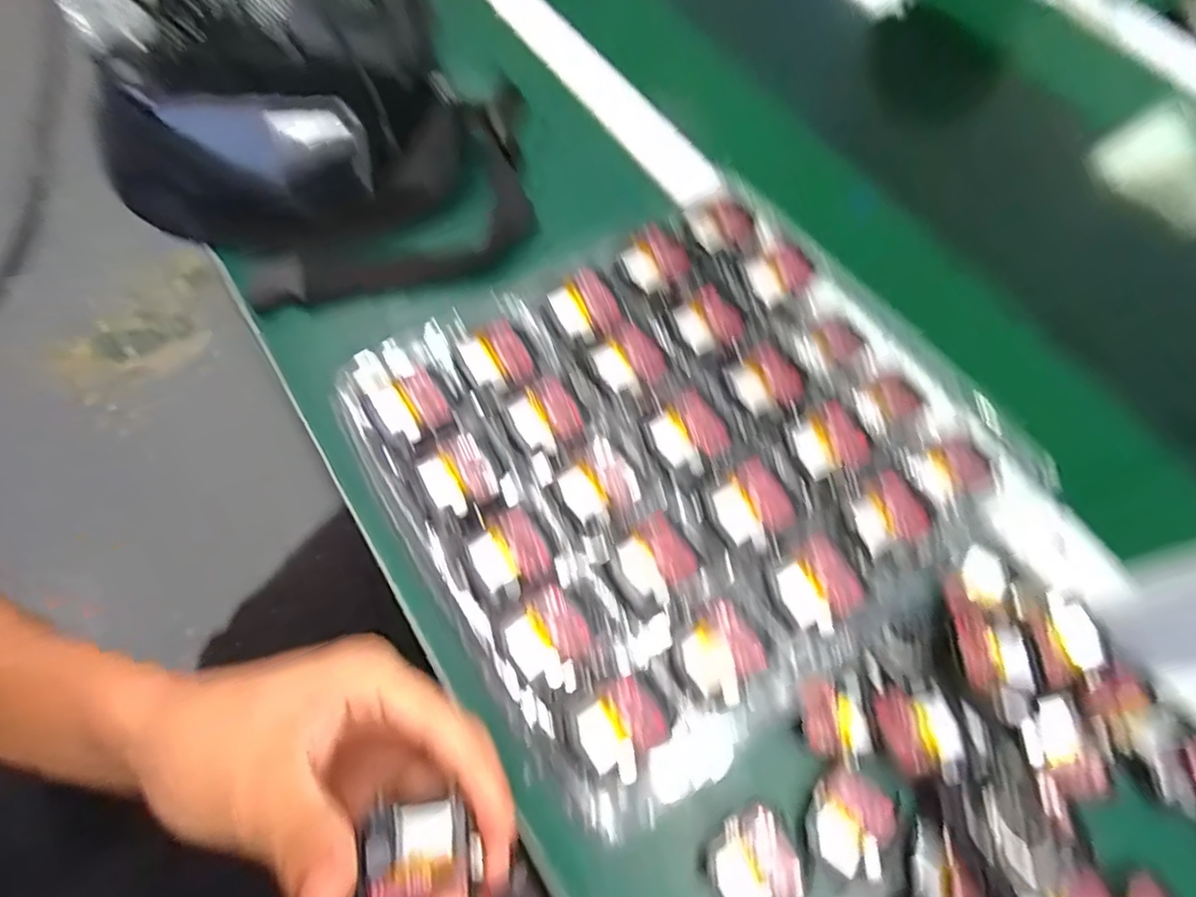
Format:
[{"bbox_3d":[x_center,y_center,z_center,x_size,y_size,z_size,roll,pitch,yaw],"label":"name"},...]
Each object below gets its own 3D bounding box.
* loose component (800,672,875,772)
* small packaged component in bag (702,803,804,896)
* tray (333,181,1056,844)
[{"bbox_3d":[0.119,0.135,0.298,0.034,0.009,0.041,-6,67,-4],"label":"loose component"},{"bbox_3d":[0.072,0.195,0.281,0.040,0.013,0.043,-24,69,-11],"label":"small packaged component in bag"},{"bbox_3d":[0.046,0.002,0.337,0.302,0.043,0.273,-29,70,-13],"label":"tray"}]

